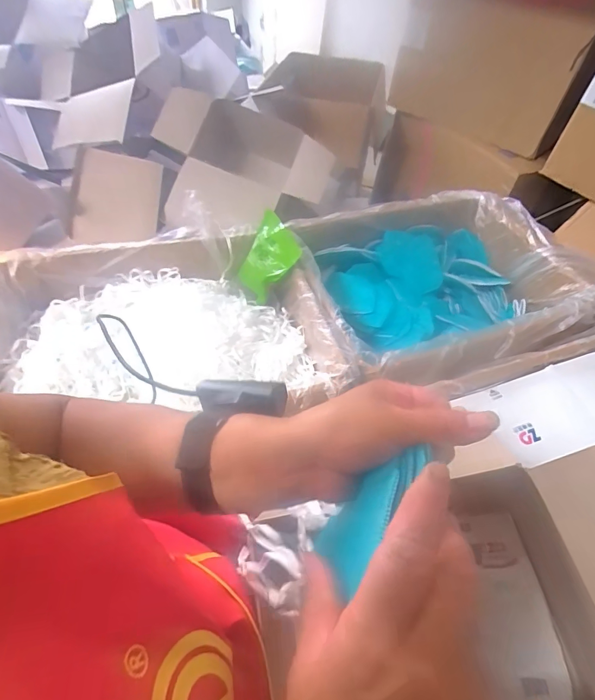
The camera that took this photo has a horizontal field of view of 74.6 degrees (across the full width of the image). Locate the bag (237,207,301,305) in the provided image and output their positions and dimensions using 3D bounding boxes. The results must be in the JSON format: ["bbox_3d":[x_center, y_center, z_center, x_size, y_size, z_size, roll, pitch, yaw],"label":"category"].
[{"bbox_3d":[-0.063,-0.187,0.799,0.035,0.149,0.122,3,47,-56],"label":"bag"}]

